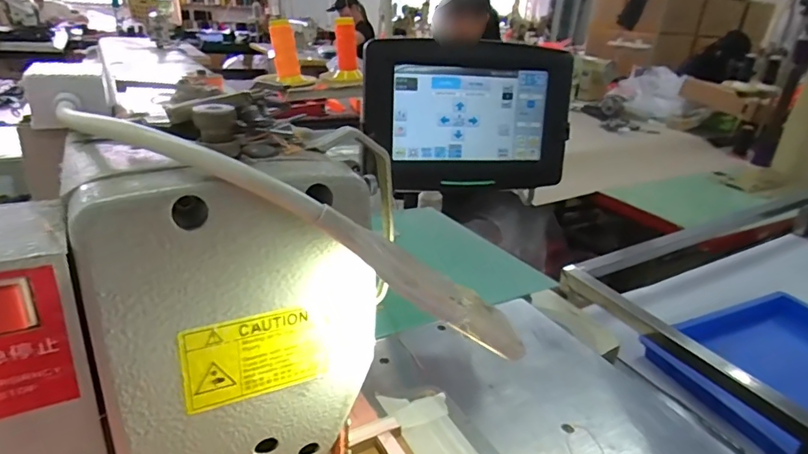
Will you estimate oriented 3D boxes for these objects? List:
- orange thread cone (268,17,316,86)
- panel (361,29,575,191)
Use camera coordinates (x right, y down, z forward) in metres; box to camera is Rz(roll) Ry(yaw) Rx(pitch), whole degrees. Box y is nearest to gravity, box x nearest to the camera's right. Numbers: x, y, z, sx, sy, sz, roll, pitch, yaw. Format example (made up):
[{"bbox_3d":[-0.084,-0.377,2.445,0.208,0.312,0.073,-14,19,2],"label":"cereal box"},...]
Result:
[{"bbox_3d":[-0.225,-0.335,0.950,0.053,0.127,0.059,-10,17,21],"label":"orange thread cone"},{"bbox_3d":[0.062,-0.106,0.479,0.202,0.143,0.038,-3,13,-14],"label":"panel"}]

